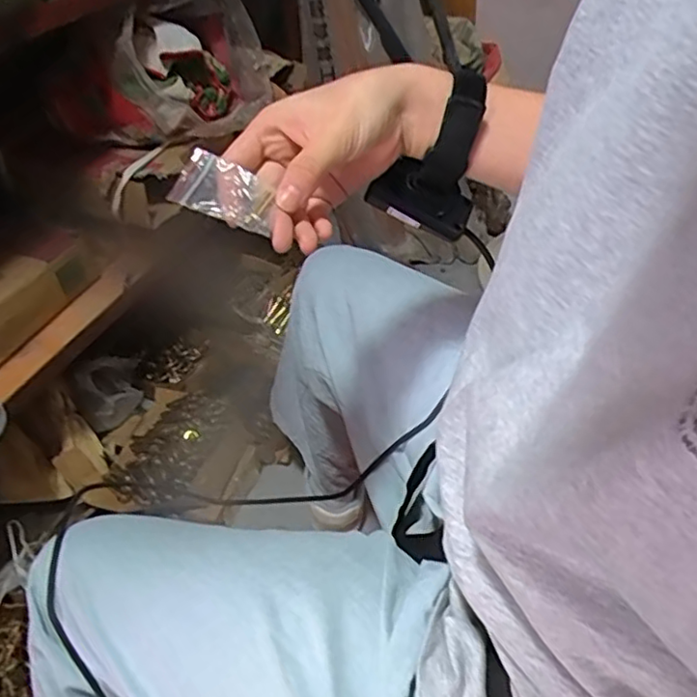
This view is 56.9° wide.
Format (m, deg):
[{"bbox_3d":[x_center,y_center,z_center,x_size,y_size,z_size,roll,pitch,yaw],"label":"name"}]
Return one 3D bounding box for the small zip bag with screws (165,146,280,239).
[{"bbox_3d":[-0.065,-0.087,0.356,0.056,0.010,0.042,22,57,1],"label":"small zip bag with screws"}]

